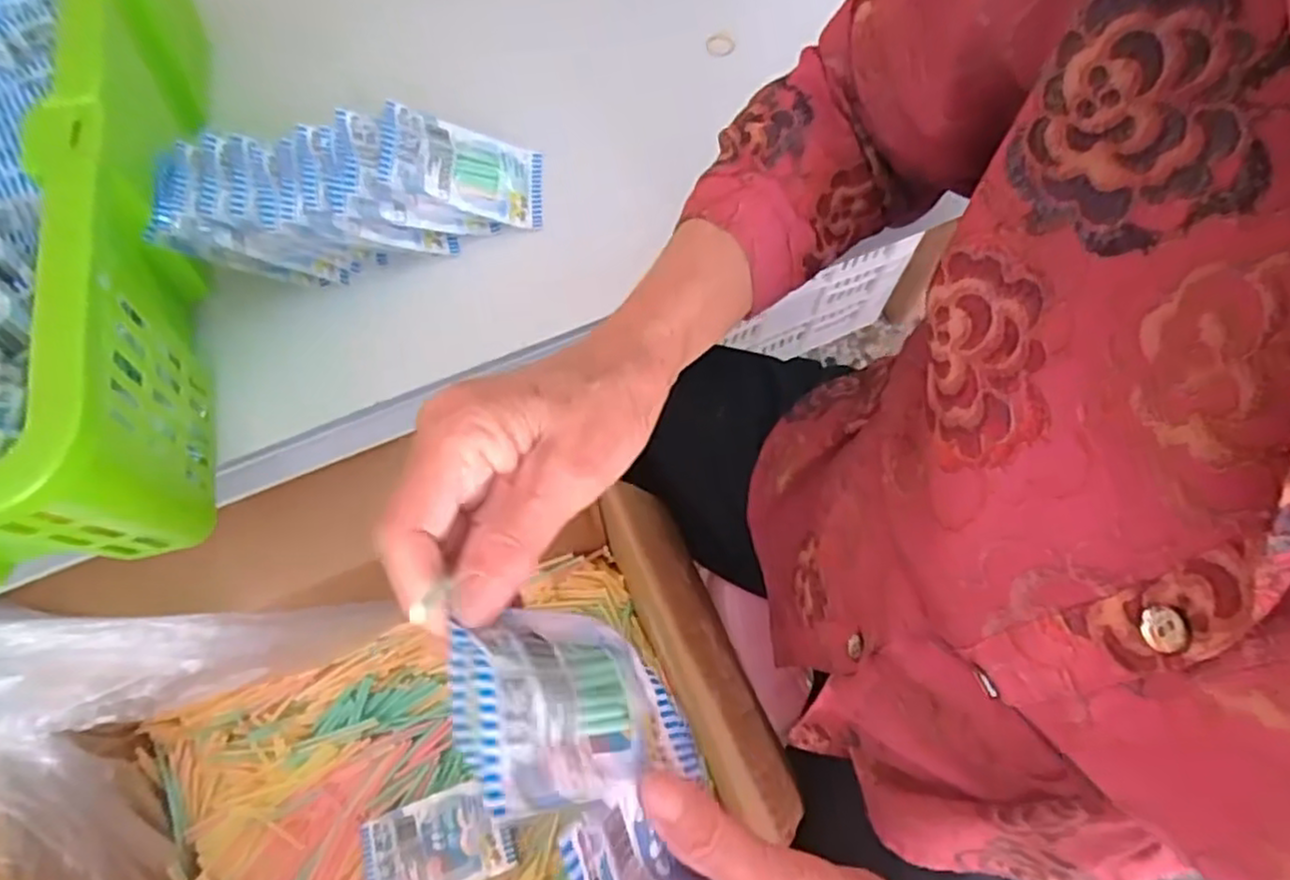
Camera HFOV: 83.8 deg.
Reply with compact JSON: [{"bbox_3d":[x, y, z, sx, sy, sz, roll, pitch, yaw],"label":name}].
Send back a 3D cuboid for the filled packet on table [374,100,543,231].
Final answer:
[{"bbox_3d":[-0.115,-0.178,0.469,0.106,0.009,0.063,9,67,-33],"label":"filled packet on table"}]

